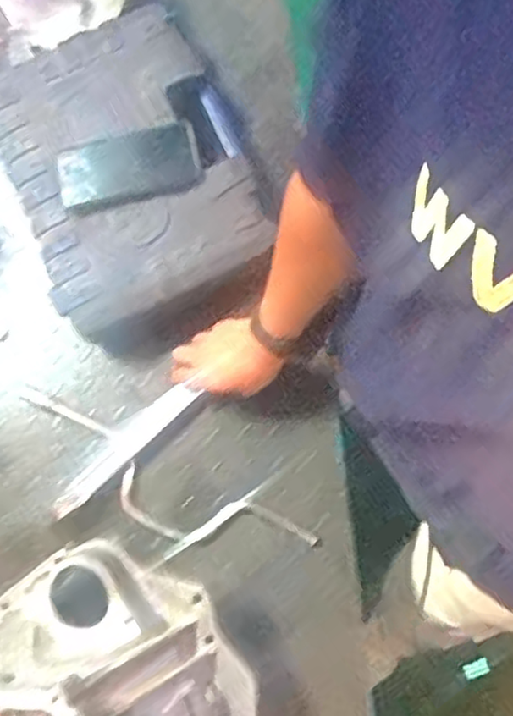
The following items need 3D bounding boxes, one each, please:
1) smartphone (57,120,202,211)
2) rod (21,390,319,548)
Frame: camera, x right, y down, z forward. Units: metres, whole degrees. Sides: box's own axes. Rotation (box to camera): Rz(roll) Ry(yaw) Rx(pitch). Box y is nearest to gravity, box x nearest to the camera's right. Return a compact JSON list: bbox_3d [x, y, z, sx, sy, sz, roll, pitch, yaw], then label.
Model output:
[{"bbox_3d":[-0.152,-0.229,0.799,0.164,0.005,0.079,-12,87,-1],"label":"smartphone"},{"bbox_3d":[-0.125,0.159,0.802,0.399,0.025,0.082,26,82,8],"label":"rod"}]

